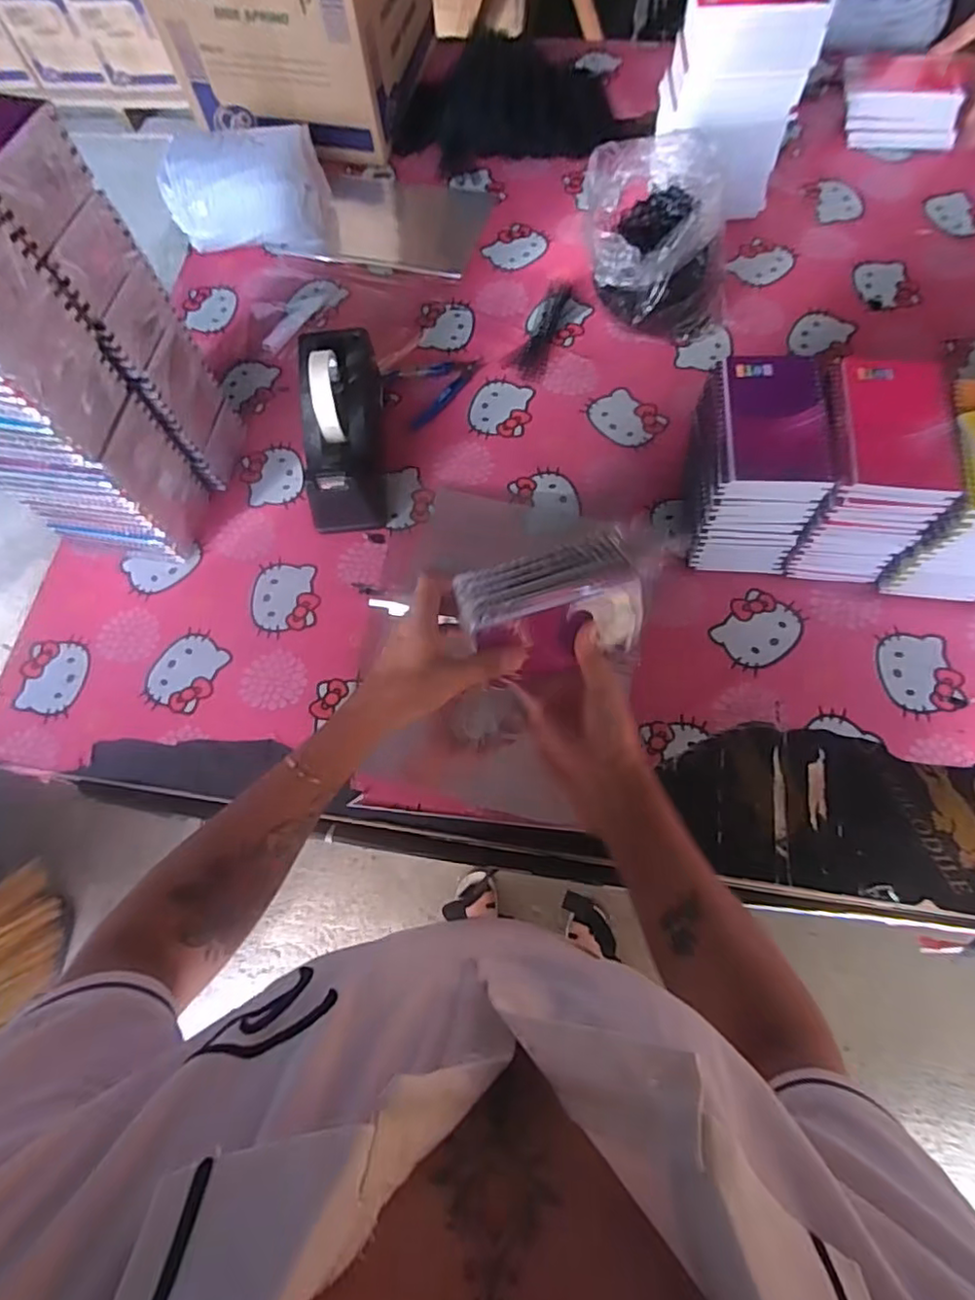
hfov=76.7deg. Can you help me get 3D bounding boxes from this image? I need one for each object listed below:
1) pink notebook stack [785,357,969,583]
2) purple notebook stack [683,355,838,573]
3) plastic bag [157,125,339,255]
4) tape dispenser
[{"bbox_3d":[0.339,-0.156,0.575,0.095,0.159,0.132,5,68,5],"label":"pink notebook stack"},{"bbox_3d":[0.243,-0.165,0.583,0.094,0.157,0.129,1,68,3],"label":"purple notebook stack"},{"bbox_3d":[-0.311,-0.601,0.808,0.184,0.112,0.116,3,68,4],"label":"plastic bag"},{"bbox_3d":[-0.155,-0.240,0.660,0.079,0.120,0.209,-3,68,2],"label":"tape dispenser"}]

